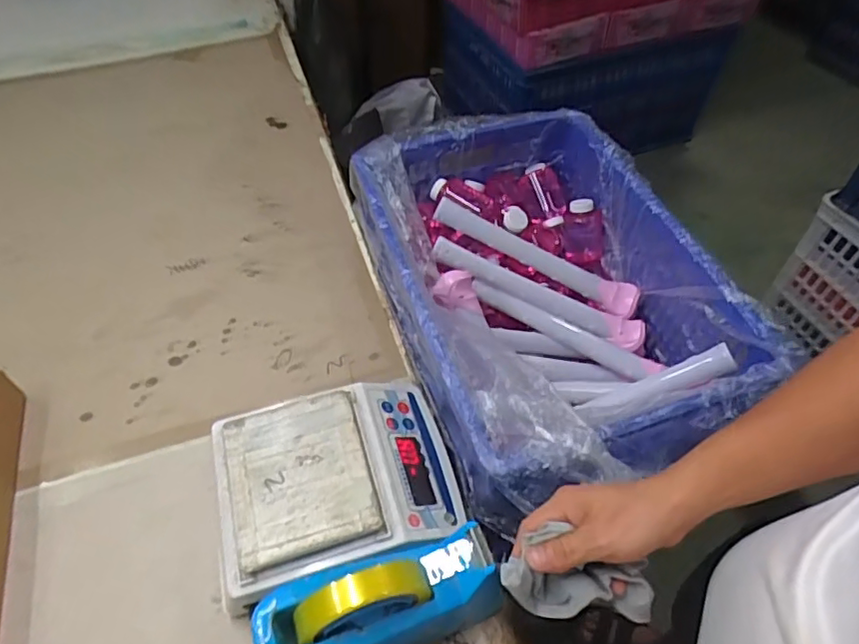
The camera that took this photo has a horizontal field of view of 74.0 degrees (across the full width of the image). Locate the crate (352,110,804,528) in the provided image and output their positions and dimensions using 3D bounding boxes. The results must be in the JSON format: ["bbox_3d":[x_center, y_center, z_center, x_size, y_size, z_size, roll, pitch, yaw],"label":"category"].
[{"bbox_3d":[0.137,-0.039,0.724,0.345,0.185,0.515,-15,53,-12],"label":"crate"}]

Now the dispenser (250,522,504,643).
[{"bbox_3d":[-0.039,0.236,0.467,0.187,0.124,0.071,-15,53,-12],"label":"dispenser"}]

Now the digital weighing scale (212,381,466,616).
[{"bbox_3d":[-0.090,0.148,0.555,0.219,0.074,0.185,-13,52,-8],"label":"digital weighing scale"}]

